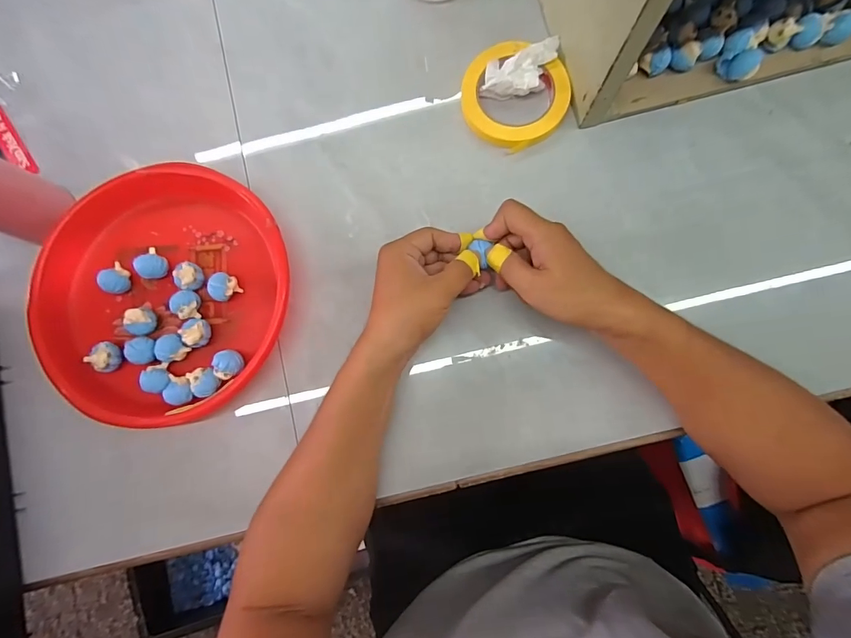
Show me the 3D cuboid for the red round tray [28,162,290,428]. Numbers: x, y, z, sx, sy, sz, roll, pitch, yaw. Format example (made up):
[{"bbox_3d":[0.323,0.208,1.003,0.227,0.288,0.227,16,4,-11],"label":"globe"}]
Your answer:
[{"bbox_3d":[-0.261,-0.029,0.429,0.246,0.039,0.246,0,83,3],"label":"red round tray"}]

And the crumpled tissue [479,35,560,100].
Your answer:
[{"bbox_3d":[0.101,-0.253,0.439,0.087,0.021,0.044,-22,82,0],"label":"crumpled tissue"}]

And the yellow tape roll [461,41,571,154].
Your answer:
[{"bbox_3d":[0.092,-0.231,0.440,0.107,0.021,0.105,0,83,3],"label":"yellow tape roll"}]

